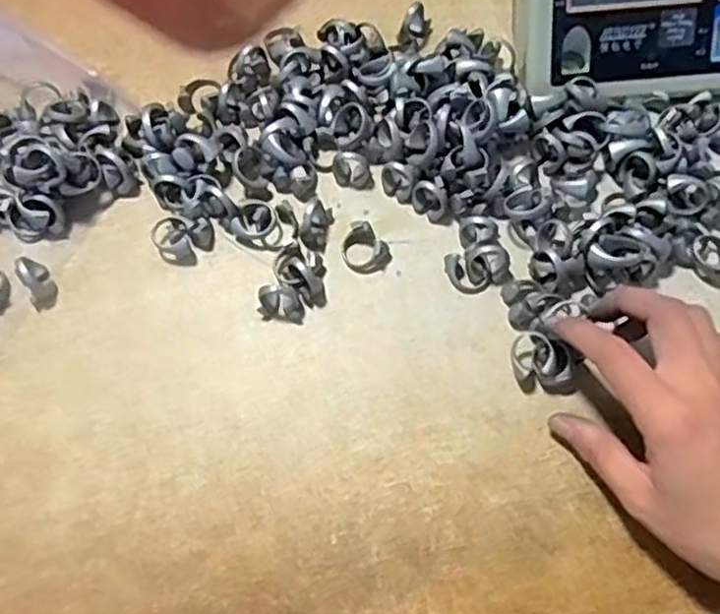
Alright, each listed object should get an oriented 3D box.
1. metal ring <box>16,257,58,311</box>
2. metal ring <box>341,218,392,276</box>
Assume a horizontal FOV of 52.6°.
[{"bbox_3d":[-0.175,-0.015,0.390,0.014,0.022,0.027,-28,71,-9],"label":"metal ring"},{"bbox_3d":[0.002,-0.031,0.394,0.022,0.013,0.026,-39,73,-13],"label":"metal ring"}]

